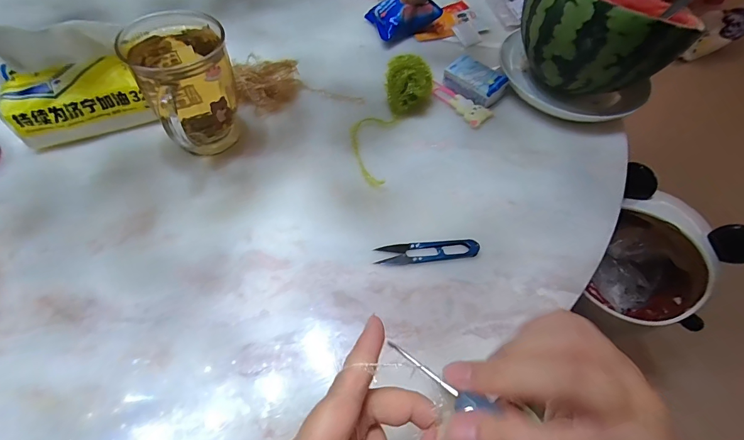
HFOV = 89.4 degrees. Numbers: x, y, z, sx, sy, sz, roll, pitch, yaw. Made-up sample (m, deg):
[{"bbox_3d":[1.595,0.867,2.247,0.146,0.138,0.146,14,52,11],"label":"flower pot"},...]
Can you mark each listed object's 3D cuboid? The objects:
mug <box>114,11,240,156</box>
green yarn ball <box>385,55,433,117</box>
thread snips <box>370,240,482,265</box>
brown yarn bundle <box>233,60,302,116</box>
[{"bbox_3d":[-0.190,-0.136,0.398,0.089,0.114,0.090,-14,59,-13],"label":"mug"},{"bbox_3d":[0.046,-0.174,0.475,0.058,0.051,0.075,3,57,-2],"label":"green yarn ball"},{"bbox_3d":[0.055,0.031,0.374,0.101,0.008,0.021,-5,58,-7],"label":"thread snips"},{"bbox_3d":[-0.127,-0.170,0.468,0.079,0.040,0.058,-15,60,-13],"label":"brown yarn bundle"}]

